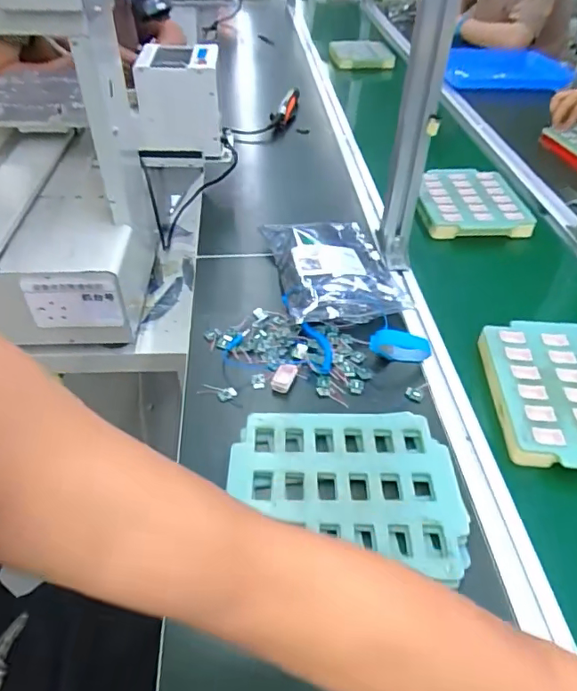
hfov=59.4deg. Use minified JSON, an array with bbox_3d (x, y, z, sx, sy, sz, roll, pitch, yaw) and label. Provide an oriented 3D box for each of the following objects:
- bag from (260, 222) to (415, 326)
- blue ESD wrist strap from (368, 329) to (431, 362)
[{"bbox_3d":[0.065,-0.128,0.764,0.170,0.040,0.254,-8,45,-8],"label":"bag"},{"bbox_3d":[0.140,0.001,0.629,0.076,0.046,0.016,2,45,3],"label":"blue ESD wrist strap"}]

